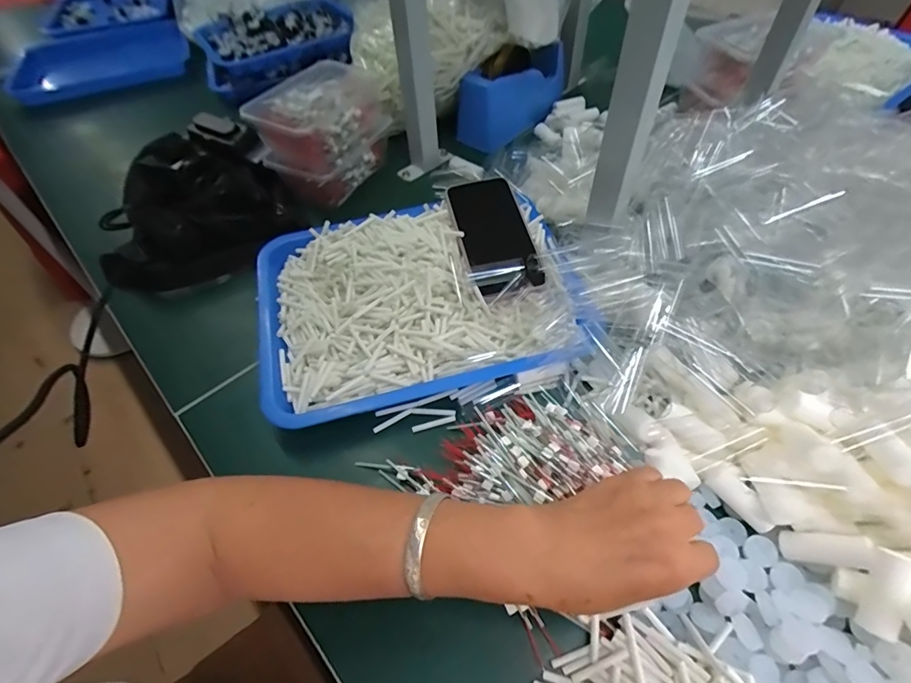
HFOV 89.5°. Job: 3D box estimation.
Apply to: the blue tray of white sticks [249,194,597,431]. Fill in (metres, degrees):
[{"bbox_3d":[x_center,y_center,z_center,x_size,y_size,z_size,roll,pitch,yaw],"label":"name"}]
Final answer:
[{"bbox_3d":[-0.051,-0.047,0.477,0.323,0.060,0.236,-15,54,-7],"label":"blue tray of white sticks"}]

